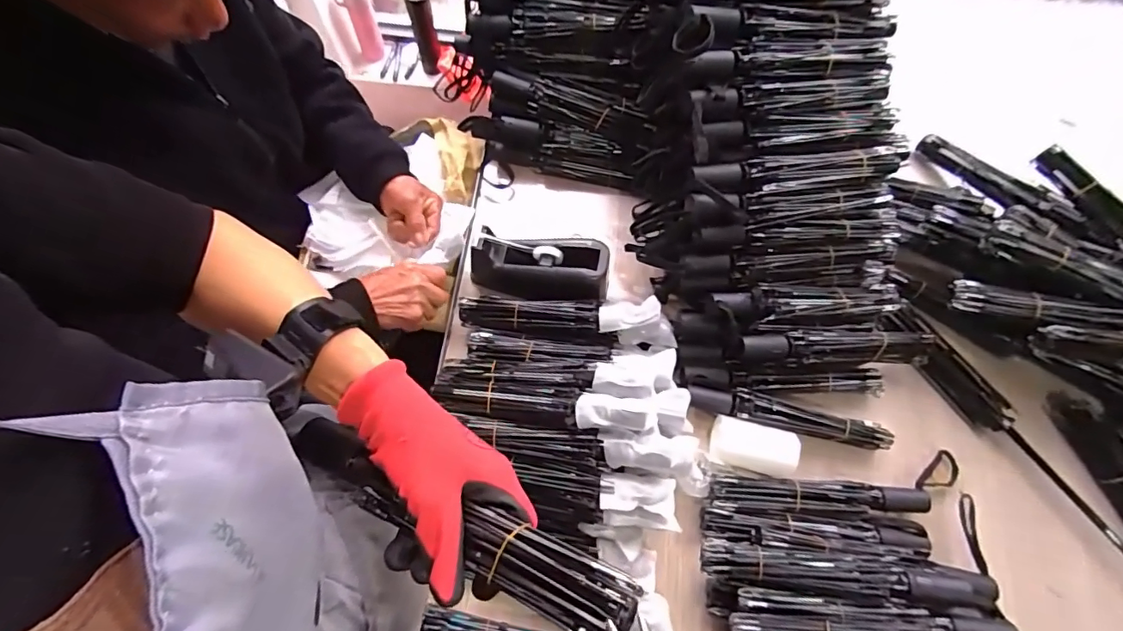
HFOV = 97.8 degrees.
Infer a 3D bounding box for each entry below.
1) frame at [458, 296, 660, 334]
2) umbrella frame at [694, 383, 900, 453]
[{"bbox_3d":[-0.007,-0.001,0.669,0.268,0.042,0.039,3,70,0],"label":"frame"},{"bbox_3d":[0.309,0.137,0.664,0.274,0.032,0.041,12,70,3],"label":"umbrella frame"}]

